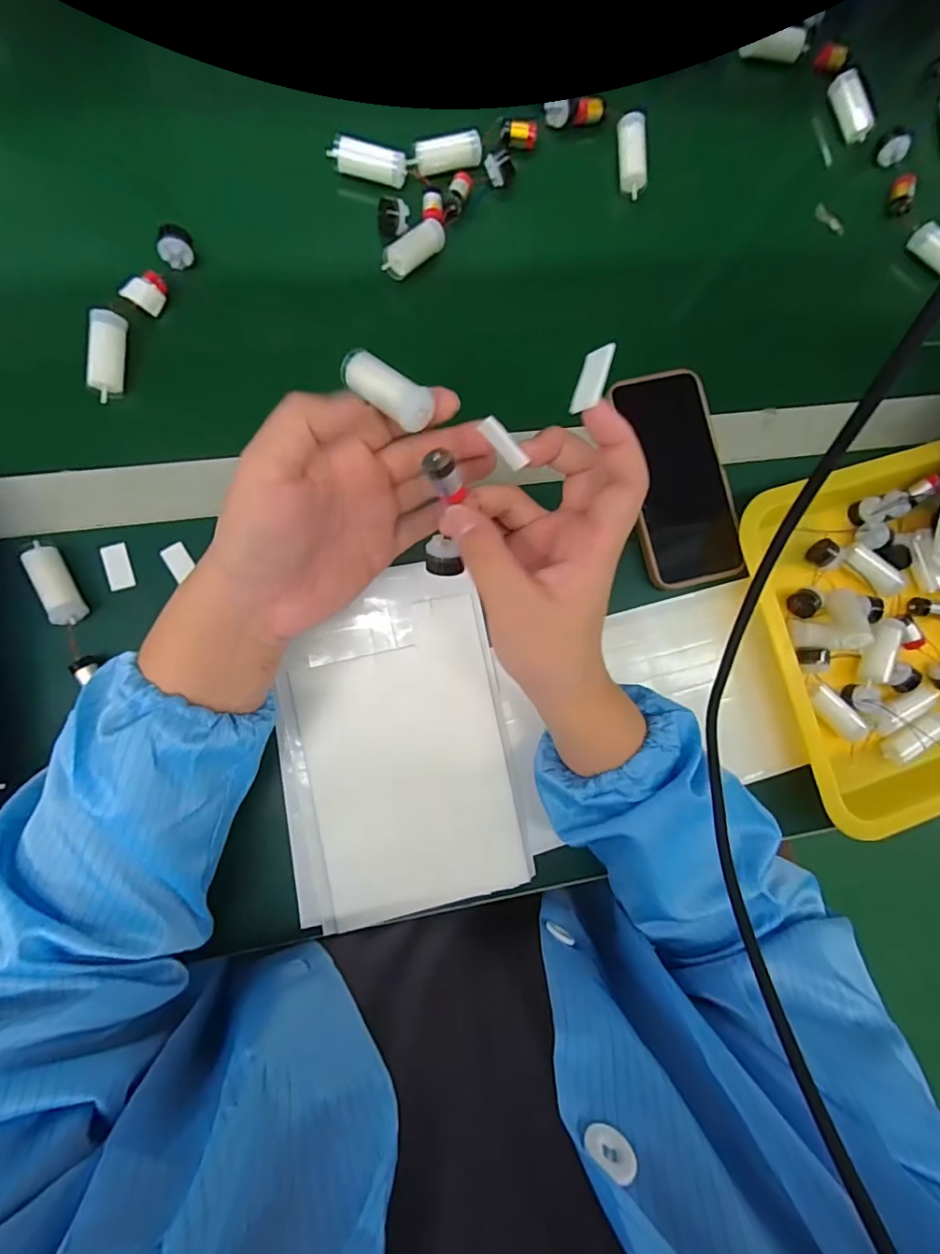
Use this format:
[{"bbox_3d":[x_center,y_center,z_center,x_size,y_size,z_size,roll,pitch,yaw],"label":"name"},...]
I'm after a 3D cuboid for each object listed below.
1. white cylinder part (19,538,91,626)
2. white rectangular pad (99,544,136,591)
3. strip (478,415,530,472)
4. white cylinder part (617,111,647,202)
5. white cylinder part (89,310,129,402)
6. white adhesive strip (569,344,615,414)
[{"bbox_3d":[-0.268,-0.028,0.339,0.018,0.018,0.053,-26,89,-7],"label":"white cylinder part"},{"bbox_3d":[-0.237,-0.041,0.353,0.016,0.004,0.031,-16,90,-21],"label":"white rectangular pad"},{"bbox_3d":[0.017,-0.091,0.261,0.030,0.009,0.004,48,37,-23],"label":"strip"},{"bbox_3d":[0.130,-0.377,0.421,0.019,0.019,0.061,-1,86,-6],"label":"white cylinder part"},{"bbox_3d":[-0.245,-0.183,0.354,0.017,0.015,0.057,9,99,-4],"label":"white cylinder part"},{"bbox_3d":[0.056,-0.114,0.241,0.004,0.017,0.030,19,86,-37],"label":"white adhesive strip"}]

